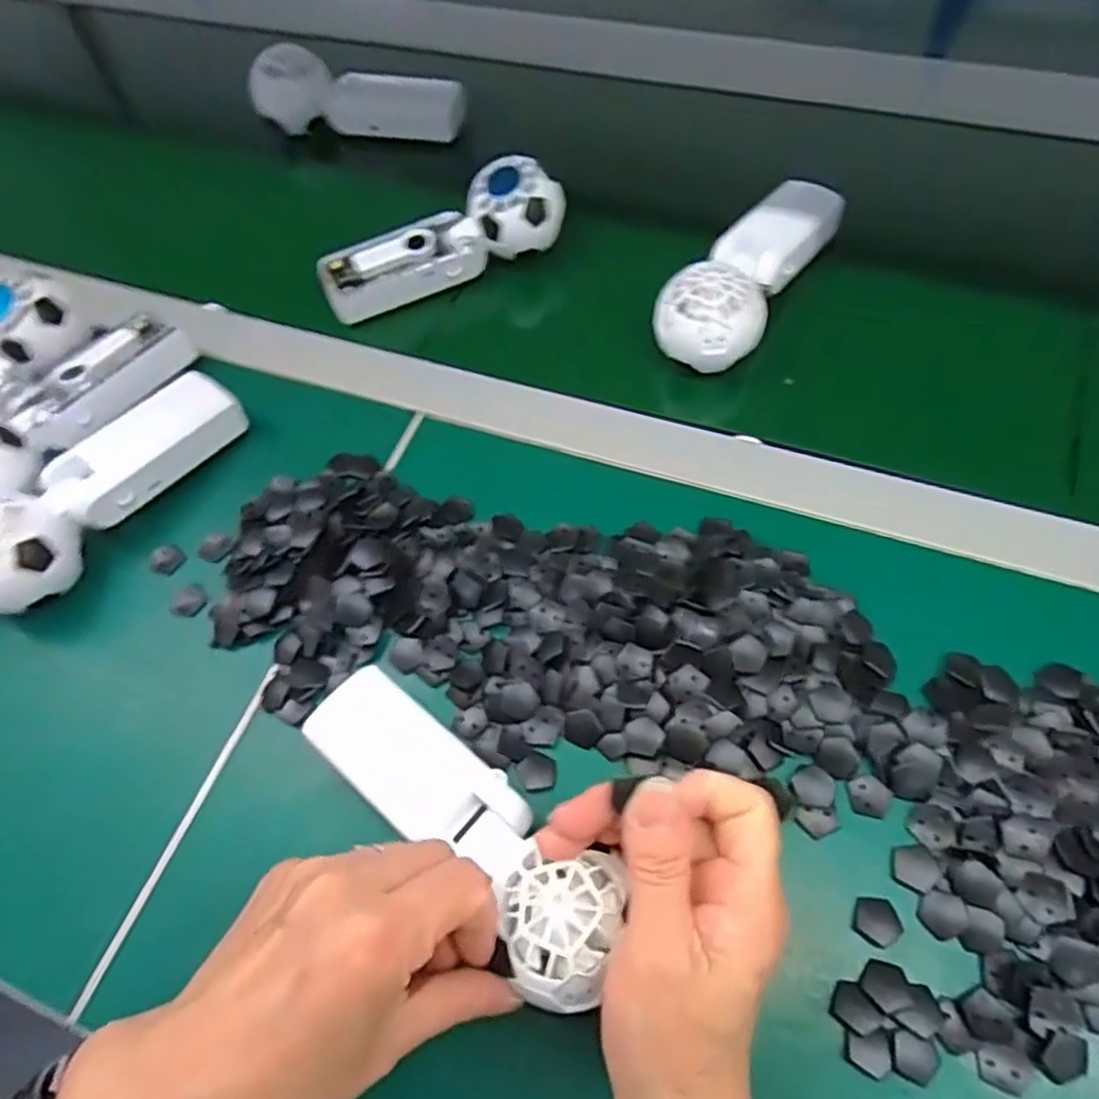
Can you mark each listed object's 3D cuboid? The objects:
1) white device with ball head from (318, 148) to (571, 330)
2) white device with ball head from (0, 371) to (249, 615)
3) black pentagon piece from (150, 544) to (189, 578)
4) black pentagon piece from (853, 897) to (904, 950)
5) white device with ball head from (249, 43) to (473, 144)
[{"bbox_3d":[-0.076,-0.216,0.494,0.170,0.051,0.056,-21,62,-8],"label":"white device with ball head"},{"bbox_3d":[-0.254,-0.038,0.407,0.052,0.052,0.174,31,68,19],"label":"white device with ball head"},{"bbox_3d":[-0.220,0.006,0.414,0.016,0.006,0.019,27,66,17],"label":"black pentagon piece"},{"bbox_3d":[0.139,0.157,0.304,0.018,0.004,0.018,17,64,12],"label":"black pentagon piece"},{"bbox_3d":[-0.156,-0.369,0.588,0.167,0.051,0.044,4,62,6],"label":"white device with ball head"}]

